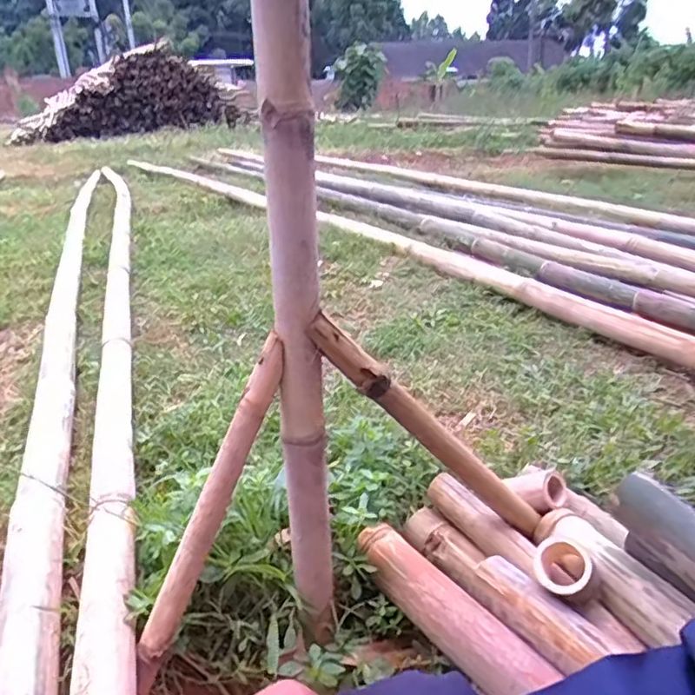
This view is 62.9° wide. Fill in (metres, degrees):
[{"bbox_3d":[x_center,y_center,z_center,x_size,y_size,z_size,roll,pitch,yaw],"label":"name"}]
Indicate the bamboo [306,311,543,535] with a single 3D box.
[{"bbox_3d":[0.120,0.124,0.786,0.044,0.489,0.042,-43,25,10],"label":"bamboo"}]

